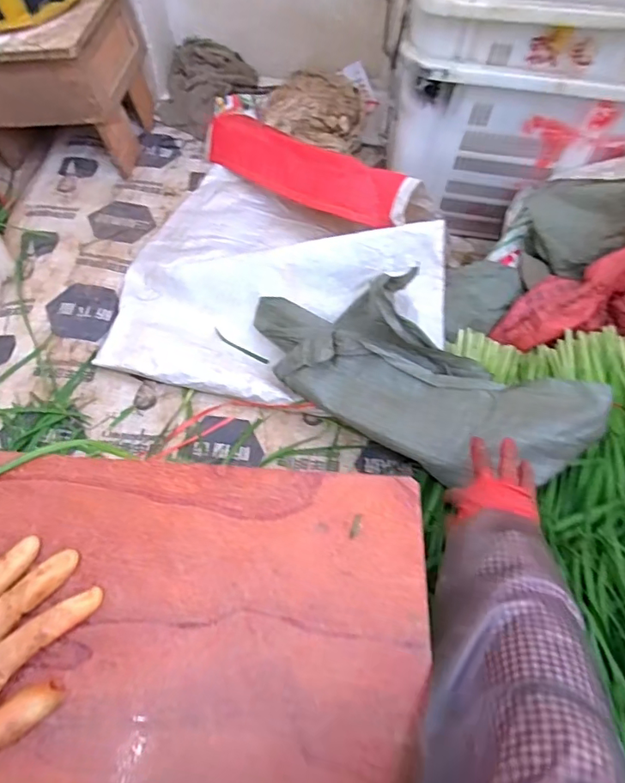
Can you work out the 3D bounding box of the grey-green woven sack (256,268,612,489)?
[{"bbox_3d":[0.121,-0.047,0.741,0.545,0.147,0.207,23,60,28],"label":"grey-green woven sack"}]

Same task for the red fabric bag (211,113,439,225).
[{"bbox_3d":[-0.038,-0.450,1.006,0.601,0.139,0.120,30,39,27],"label":"red fabric bag"}]

